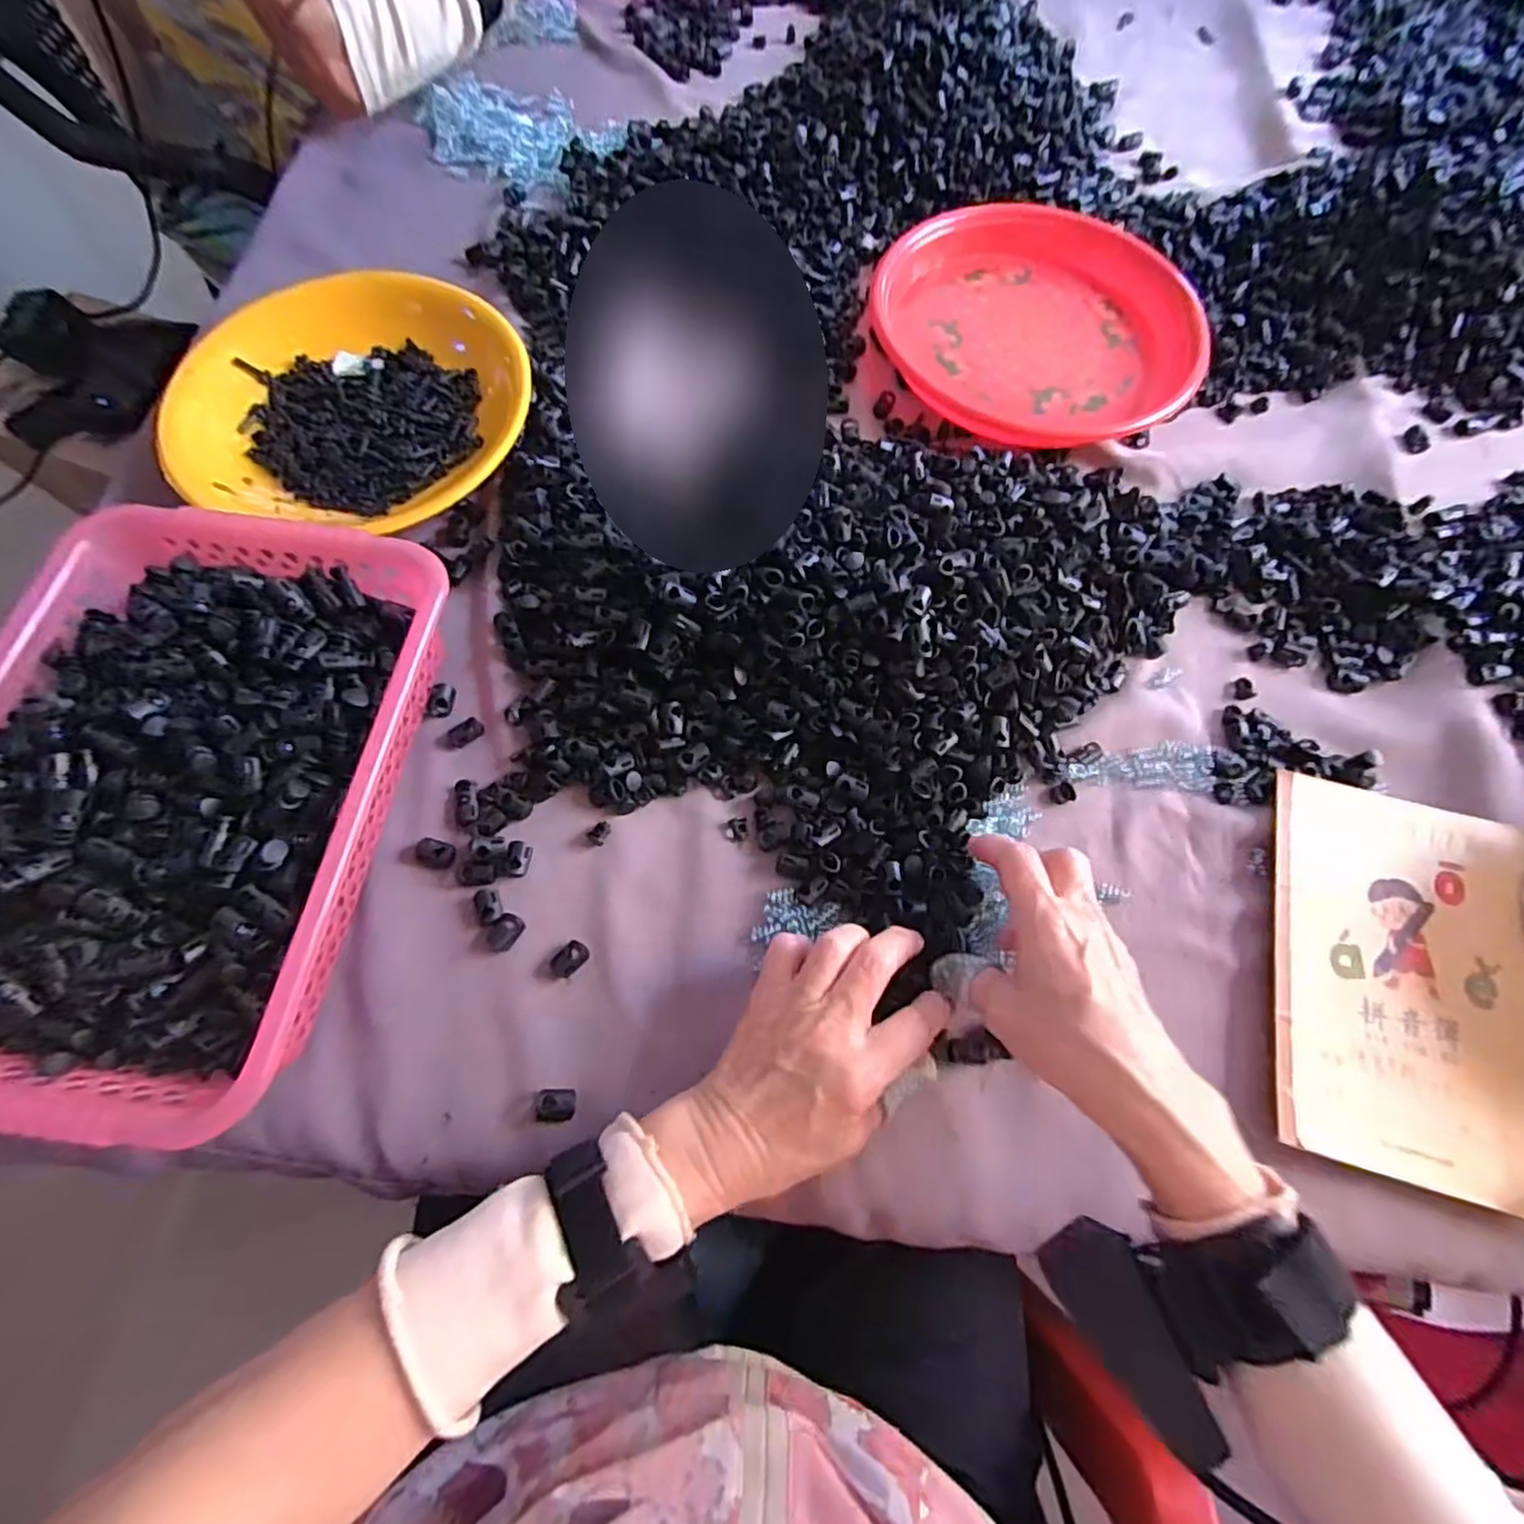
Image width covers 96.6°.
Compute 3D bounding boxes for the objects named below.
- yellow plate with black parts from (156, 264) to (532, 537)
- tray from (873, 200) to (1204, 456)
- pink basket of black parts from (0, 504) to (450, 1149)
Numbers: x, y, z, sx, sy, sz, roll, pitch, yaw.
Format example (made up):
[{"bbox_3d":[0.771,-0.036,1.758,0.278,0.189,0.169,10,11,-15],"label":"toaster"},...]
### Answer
[{"bbox_3d":[-0.284,-0.246,0.471,0.225,0.062,0.183,8,69,1],"label":"yellow plate with black parts"},{"bbox_3d":[0.219,-0.344,0.519,0.234,0.032,0.225,38,72,11],"label":"tray"},{"bbox_3d":[-0.298,0.016,0.362,0.213,0.082,0.311,8,69,1],"label":"pink basket of black parts"}]

